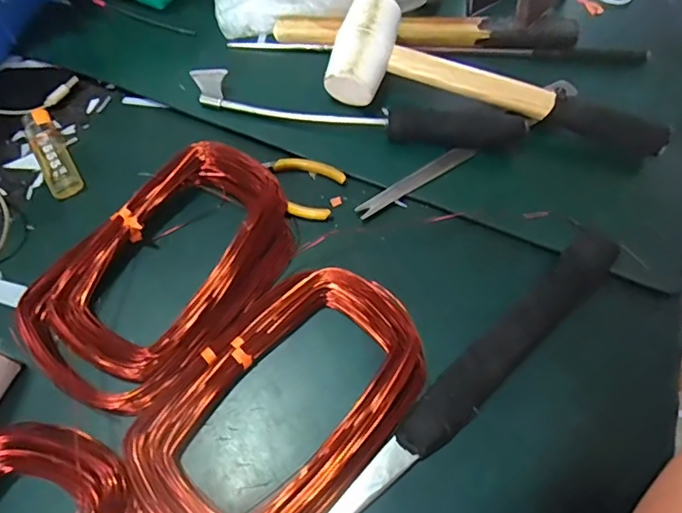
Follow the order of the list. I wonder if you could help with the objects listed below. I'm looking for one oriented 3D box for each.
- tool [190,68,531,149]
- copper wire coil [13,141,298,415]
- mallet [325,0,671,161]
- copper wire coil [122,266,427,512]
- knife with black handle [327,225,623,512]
[{"bbox_3d":[0.011,-0.114,0.390,0.252,0.027,0.031,11,62,3],"label":"tool"},{"bbox_3d":[-0.112,0.004,0.320,0.112,0.034,0.176,36,66,15],"label":"copper wire coil"},{"bbox_3d":[0.119,-0.134,0.391,0.252,0.056,0.070,13,63,4],"label":"mallet"},{"bbox_3d":[-0.031,0.083,0.292,0.113,0.018,0.174,38,67,16],"label":"copper wire coil"},{"bbox_3d":[0.088,0.067,0.306,0.265,0.017,0.027,-39,71,-20],"label":"knife with black handle"}]

